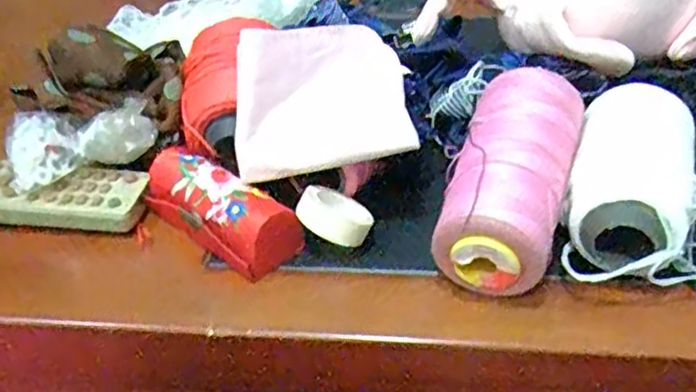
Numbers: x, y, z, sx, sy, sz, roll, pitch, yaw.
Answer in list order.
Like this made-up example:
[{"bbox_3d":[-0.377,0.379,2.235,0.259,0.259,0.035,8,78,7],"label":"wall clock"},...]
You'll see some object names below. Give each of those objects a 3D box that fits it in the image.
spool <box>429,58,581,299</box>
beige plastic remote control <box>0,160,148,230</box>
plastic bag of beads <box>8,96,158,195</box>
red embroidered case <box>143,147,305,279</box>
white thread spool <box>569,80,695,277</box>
[{"bbox_3d":[0.075,-0.015,0.309,0.051,0.038,0.120,13,54,21],"label":"spool"},{"bbox_3d":[-0.169,-0.002,0.357,0.124,0.018,0.034,3,37,8],"label":"beige plastic remote control"},{"bbox_3d":[-0.141,-0.029,0.359,0.071,0.034,0.034,-14,38,-15],"label":"plastic bag of beads"},{"bbox_3d":[-0.067,0.005,0.332,0.091,0.028,0.034,28,47,36],"label":"red embroidered case"},{"bbox_3d":[0.132,-0.004,0.317,0.047,0.049,0.113,10,38,18],"label":"white thread spool"}]

